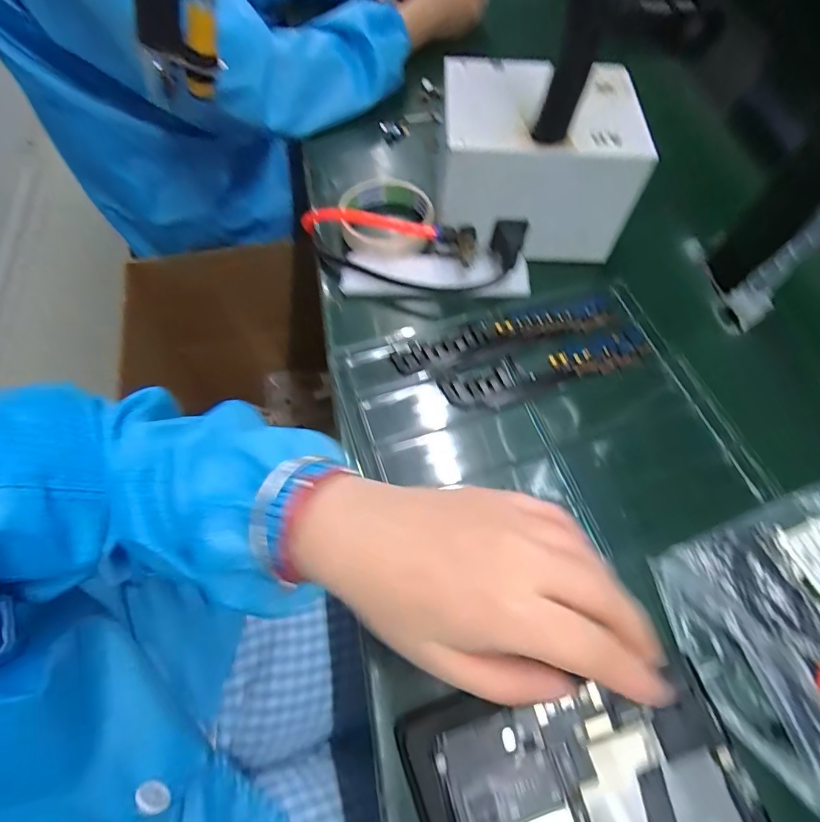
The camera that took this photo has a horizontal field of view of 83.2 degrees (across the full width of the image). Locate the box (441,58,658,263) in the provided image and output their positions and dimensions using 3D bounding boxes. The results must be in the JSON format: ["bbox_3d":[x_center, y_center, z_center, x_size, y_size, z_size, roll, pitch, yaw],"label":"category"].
[{"bbox_3d":[0.100,-0.208,0.395,0.151,0.111,0.121,1,62,-2],"label":"box"}]

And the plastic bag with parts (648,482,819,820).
[{"bbox_3d":[0.247,0.126,0.270,0.167,0.032,0.142,-19,64,-13],"label":"plastic bag with parts"}]

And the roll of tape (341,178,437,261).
[{"bbox_3d":[-0.021,-0.181,0.423,0.081,0.028,0.089,1,62,-2],"label":"roll of tape"}]

